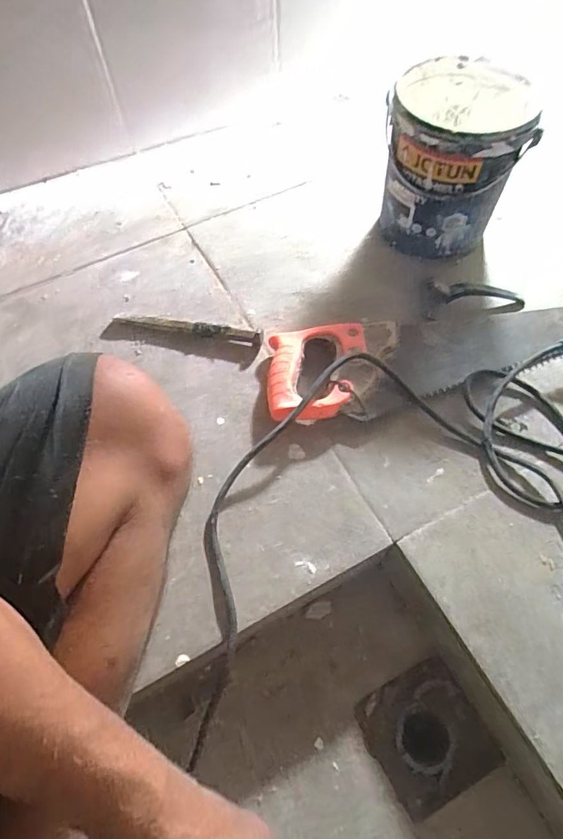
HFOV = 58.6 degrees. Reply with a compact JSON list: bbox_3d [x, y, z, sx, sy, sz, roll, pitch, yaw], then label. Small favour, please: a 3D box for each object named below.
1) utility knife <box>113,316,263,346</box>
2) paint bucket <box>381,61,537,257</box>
[{"bbox_3d":[-0.110,-0.107,0.593,0.175,0.019,0.016,10,61,7],"label":"utility knife"},{"bbox_3d":[0.203,-0.310,0.616,0.148,0.168,0.162,11,61,7],"label":"paint bucket"}]

